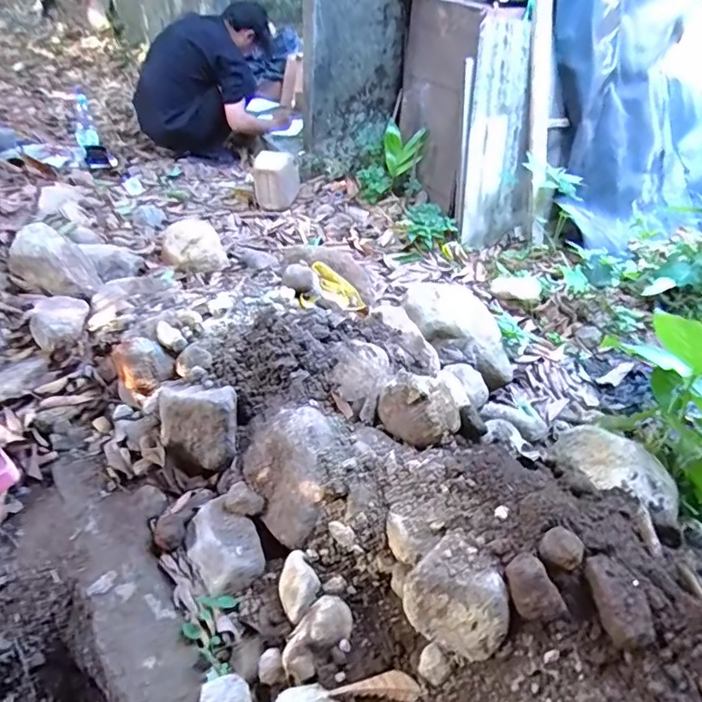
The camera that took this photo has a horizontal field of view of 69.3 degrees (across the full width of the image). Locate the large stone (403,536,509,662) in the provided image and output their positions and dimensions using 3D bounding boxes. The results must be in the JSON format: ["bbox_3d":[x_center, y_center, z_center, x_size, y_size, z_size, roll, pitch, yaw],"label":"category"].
[{"bbox_3d":[0.134,0.310,0.635,0.128,0.093,0.095,35,47,29],"label":"large stone"}]

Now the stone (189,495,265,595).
[{"bbox_3d":[-0.213,0.322,0.847,0.100,0.065,0.159,-22,48,-31],"label":"stone"}]

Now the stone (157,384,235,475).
[{"bbox_3d":[-0.289,0.130,0.936,0.168,0.137,0.101,8,40,0],"label":"stone"}]

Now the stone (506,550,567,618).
[{"bbox_3d":[0.212,0.276,0.600,0.049,0.036,0.073,-8,42,-19],"label":"stone"}]

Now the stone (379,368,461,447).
[{"bbox_3d":[0.123,0.094,0.888,0.144,0.090,0.105,14,40,8],"label":"stone"}]

